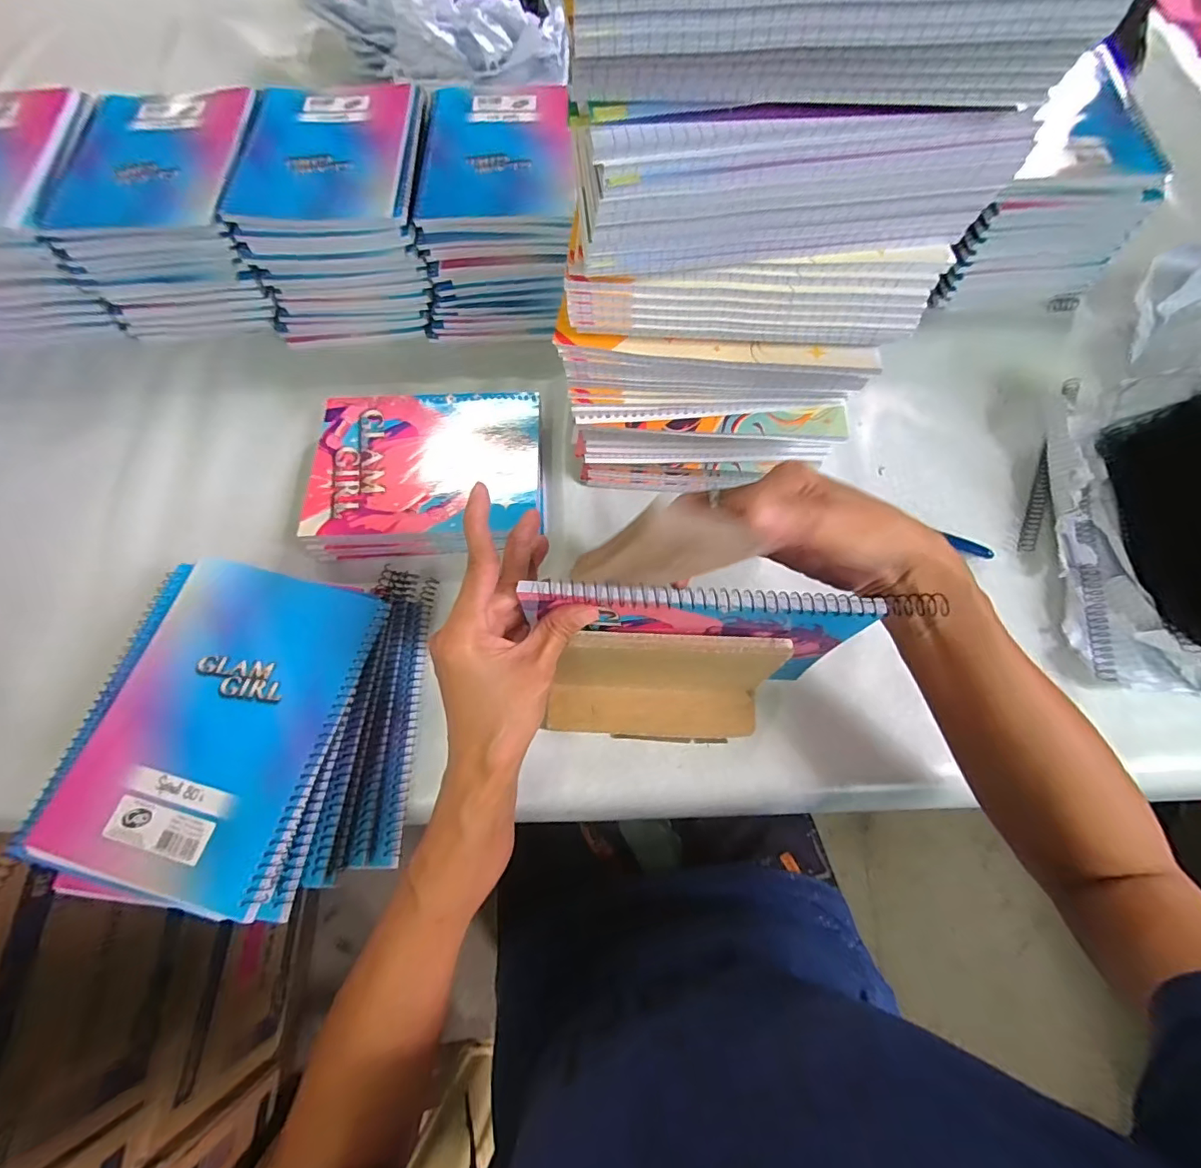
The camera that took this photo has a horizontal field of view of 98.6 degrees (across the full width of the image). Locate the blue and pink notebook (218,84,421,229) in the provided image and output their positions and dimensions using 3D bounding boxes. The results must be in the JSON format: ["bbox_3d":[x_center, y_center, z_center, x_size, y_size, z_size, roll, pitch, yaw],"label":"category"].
[{"bbox_3d":[-0.255,-0.406,0.482,0.154,0.007,0.200,-1,68,0],"label":"blue and pink notebook"}]

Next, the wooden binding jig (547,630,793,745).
[{"bbox_3d":[0.038,0.076,0.357,0.158,0.112,0.052,3,68,1],"label":"wooden binding jig"}]

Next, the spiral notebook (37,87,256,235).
[{"bbox_3d":[-0.425,-0.406,0.485,0.171,0.008,0.195,-6,68,-2],"label":"spiral notebook"}]

